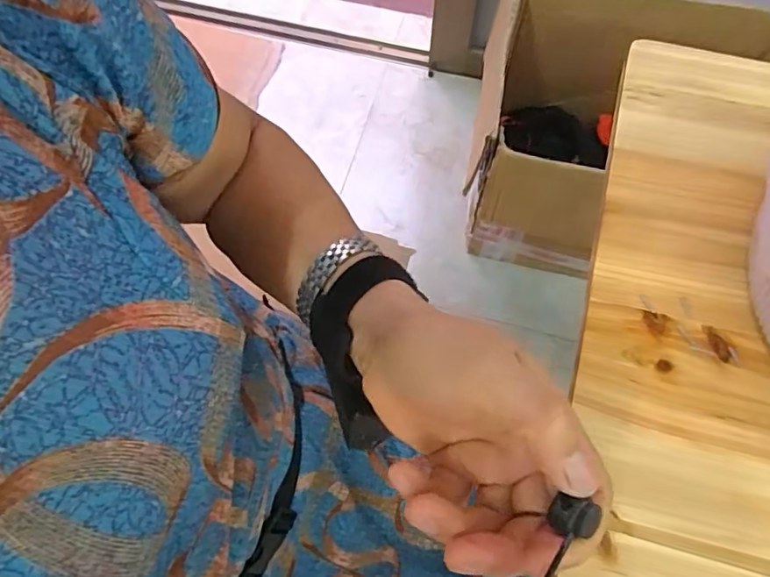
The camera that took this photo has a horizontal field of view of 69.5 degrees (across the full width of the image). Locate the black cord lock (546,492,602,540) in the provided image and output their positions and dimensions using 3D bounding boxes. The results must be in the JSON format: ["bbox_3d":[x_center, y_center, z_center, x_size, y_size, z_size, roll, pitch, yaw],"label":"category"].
[{"bbox_3d":[0.069,0.084,0.201,0.017,0.008,0.013,20,69,8],"label":"black cord lock"}]

